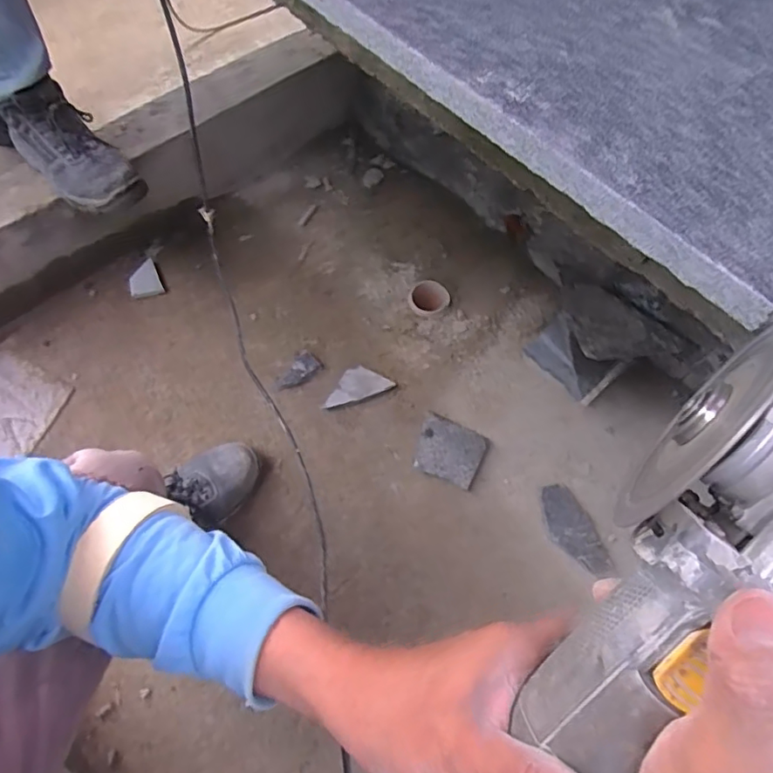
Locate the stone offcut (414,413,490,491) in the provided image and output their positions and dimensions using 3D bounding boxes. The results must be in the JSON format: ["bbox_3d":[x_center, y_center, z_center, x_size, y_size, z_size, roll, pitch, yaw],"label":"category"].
[{"bbox_3d":[0.109,0.115,0.936,0.116,0.024,0.104,26,66,9],"label":"stone offcut"}]

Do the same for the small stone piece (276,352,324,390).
[{"bbox_3d":[-0.167,-0.030,1.007,0.087,0.017,0.055,-34,71,-17],"label":"small stone piece"}]

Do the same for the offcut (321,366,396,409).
[{"bbox_3d":[-0.059,-0.002,0.995,0.131,0.011,0.059,-19,67,-11],"label":"offcut"}]

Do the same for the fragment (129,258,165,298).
[{"bbox_3d":[-0.491,-0.213,1.083,0.061,0.013,0.073,-24,76,-7],"label":"fragment"}]

